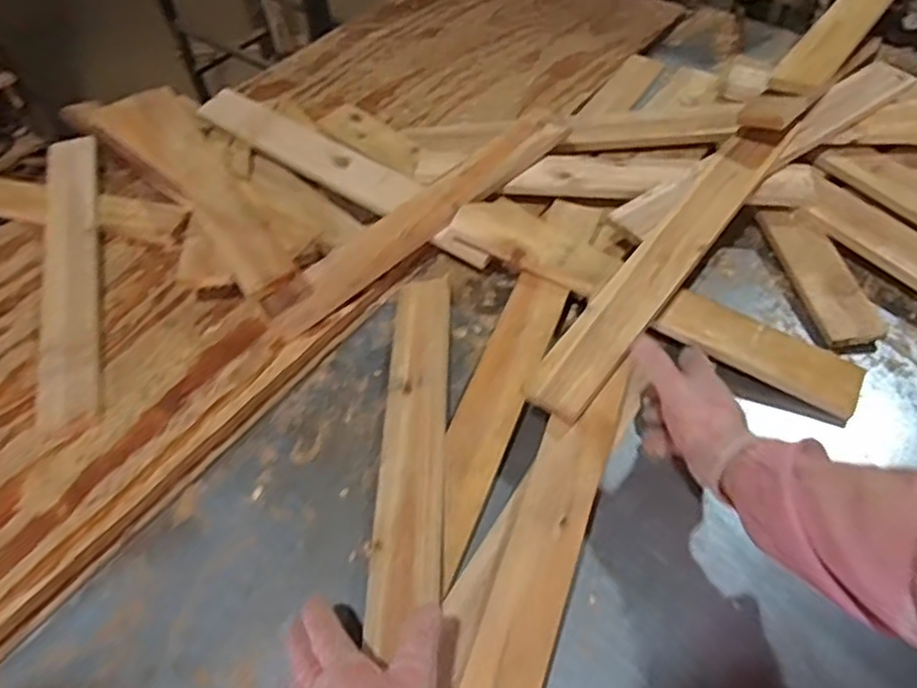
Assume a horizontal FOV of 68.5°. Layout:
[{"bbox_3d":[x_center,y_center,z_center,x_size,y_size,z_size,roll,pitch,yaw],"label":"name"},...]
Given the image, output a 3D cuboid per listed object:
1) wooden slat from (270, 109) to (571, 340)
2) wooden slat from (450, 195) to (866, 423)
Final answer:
[{"bbox_3d":[-0.045,-0.160,0.817,0.432,0.018,0.073,-39,58,-18],"label":"wooden slat"},{"bbox_3d":[0.202,-0.054,0.733,0.452,0.025,0.061,28,61,17],"label":"wooden slat"}]

